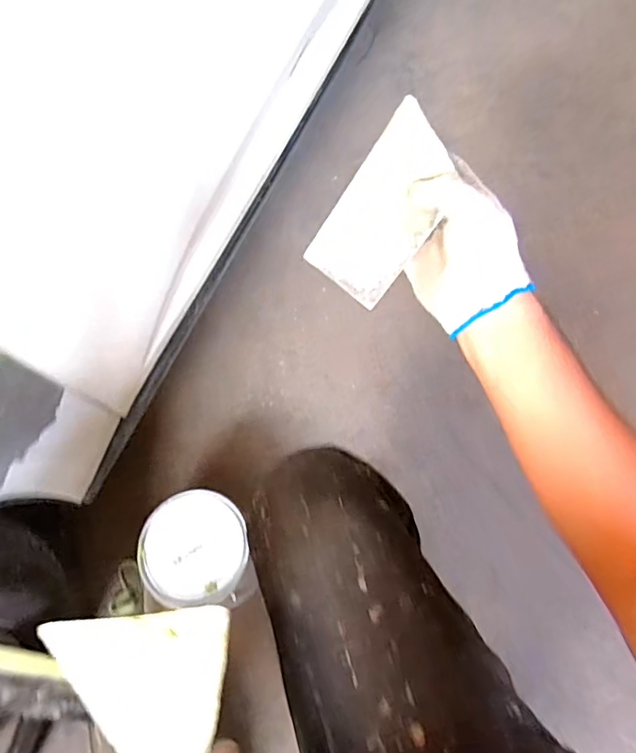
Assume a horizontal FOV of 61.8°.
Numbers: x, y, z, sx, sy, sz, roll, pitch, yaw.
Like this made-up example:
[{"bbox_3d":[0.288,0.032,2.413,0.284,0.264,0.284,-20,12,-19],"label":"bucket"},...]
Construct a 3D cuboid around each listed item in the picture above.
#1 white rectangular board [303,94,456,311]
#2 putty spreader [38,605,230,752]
[{"bbox_3d":[0.054,-0.131,0.426,0.074,0.143,0.008,41,33,5],"label":"white rectangular board"},{"bbox_3d":[-0.100,0.191,0.315,0.107,0.006,0.109,-7,100,7],"label":"putty spreader"}]

